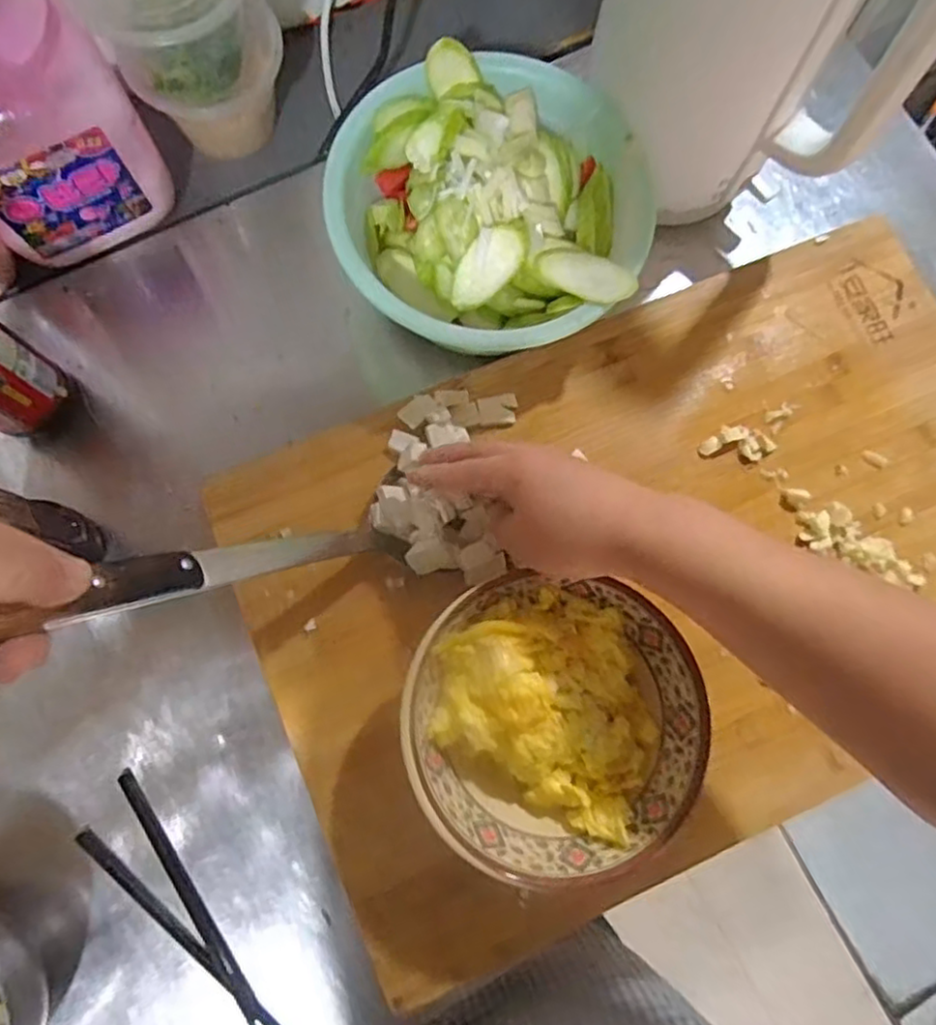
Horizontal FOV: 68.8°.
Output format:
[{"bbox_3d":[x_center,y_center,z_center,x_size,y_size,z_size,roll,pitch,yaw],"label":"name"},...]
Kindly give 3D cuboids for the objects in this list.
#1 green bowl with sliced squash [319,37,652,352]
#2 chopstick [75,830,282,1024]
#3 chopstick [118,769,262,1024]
[{"bbox_3d":[0.016,-0.218,0.488,0.210,0.074,0.203,7,79,1],"label":"green bowl with sliced squash"},{"bbox_3d":[-0.163,0.285,0.433,0.232,0.005,0.012,40,82,7],"label":"chopstick"},{"bbox_3d":[-0.165,0.271,0.435,0.011,0.006,0.235,-32,81,-6],"label":"chopstick"}]

